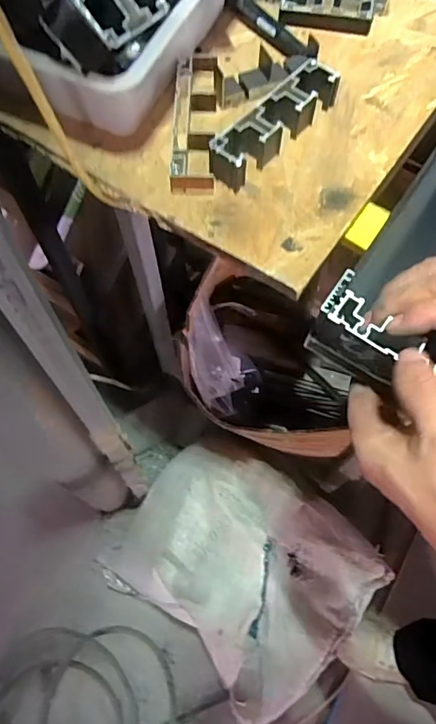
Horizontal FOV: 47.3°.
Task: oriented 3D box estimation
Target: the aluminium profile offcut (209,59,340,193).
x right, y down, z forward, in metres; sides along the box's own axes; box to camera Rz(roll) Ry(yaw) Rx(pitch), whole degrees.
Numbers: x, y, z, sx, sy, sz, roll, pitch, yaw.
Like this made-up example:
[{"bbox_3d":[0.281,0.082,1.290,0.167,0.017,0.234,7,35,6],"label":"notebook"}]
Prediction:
[{"bbox_3d":[0.048,-0.201,0.420,0.033,0.034,0.135,40,71,14],"label":"aluminium profile offcut"}]

